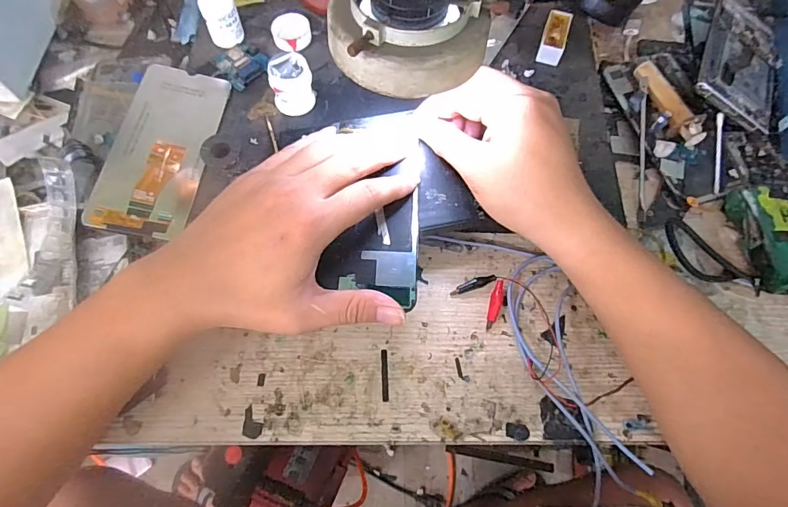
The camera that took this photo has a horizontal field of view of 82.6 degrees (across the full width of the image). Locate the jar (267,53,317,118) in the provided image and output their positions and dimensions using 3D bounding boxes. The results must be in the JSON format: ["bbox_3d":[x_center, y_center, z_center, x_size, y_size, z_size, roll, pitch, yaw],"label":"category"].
[{"bbox_3d":[-0.085,-0.141,0.376,0.031,0.037,0.036,-2,67,-2],"label":"jar"}]

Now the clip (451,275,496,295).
[{"bbox_3d":[0.062,0.024,0.349,0.037,0.004,0.008,-20,69,-9],"label":"clip"}]

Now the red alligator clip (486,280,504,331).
[{"bbox_3d":[0.078,0.039,0.342,0.009,0.005,0.039,17,68,6],"label":"red alligator clip"}]

